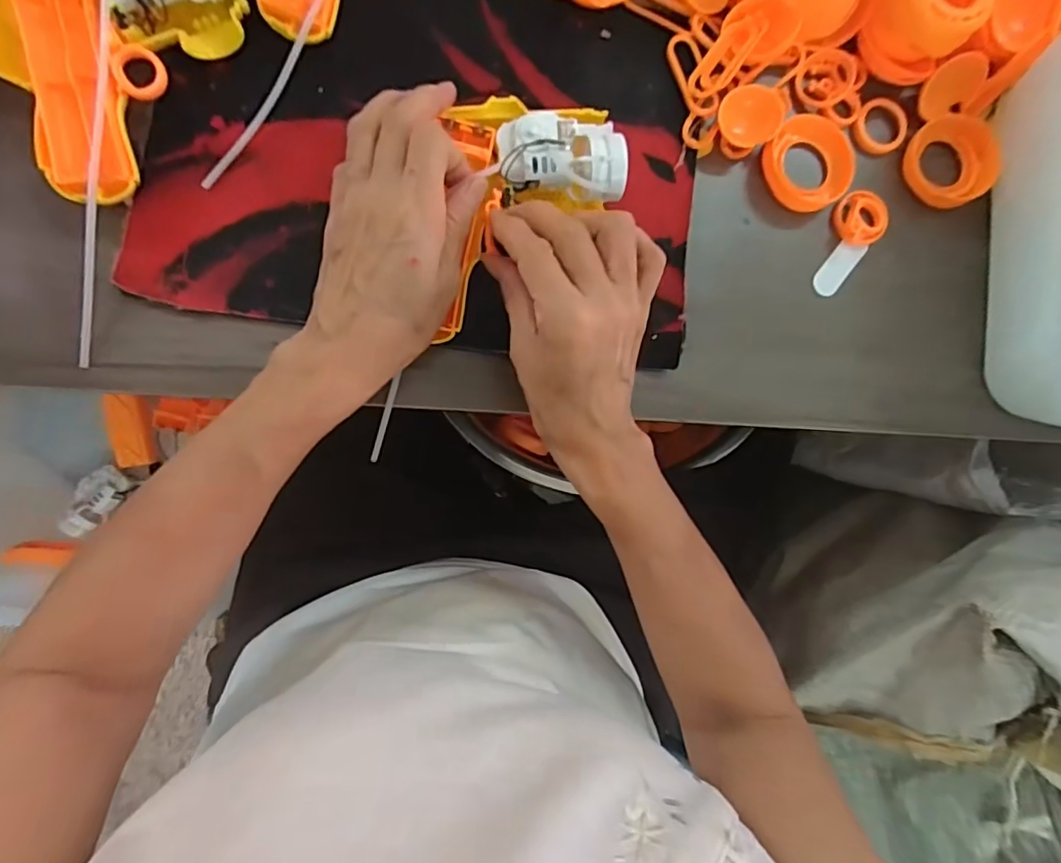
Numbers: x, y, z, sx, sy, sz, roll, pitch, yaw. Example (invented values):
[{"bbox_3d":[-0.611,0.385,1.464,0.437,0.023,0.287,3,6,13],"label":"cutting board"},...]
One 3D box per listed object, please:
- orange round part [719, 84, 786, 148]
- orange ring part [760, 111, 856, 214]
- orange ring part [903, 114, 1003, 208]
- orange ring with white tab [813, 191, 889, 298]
[{"bbox_3d":[0.137,-0.196,0.346,0.045,0.011,0.035,-41,94,-7],"label":"orange round part"},{"bbox_3d":[0.177,-0.171,0.354,0.051,0.014,0.057,-26,92,-8],"label":"orange ring part"},{"bbox_3d":[0.278,-0.178,0.367,0.063,0.013,0.058,0,88,-8],"label":"orange ring part"},{"bbox_3d":[0.204,-0.122,0.361,0.032,0.011,0.068,33,84,-5],"label":"orange ring with white tab"}]

